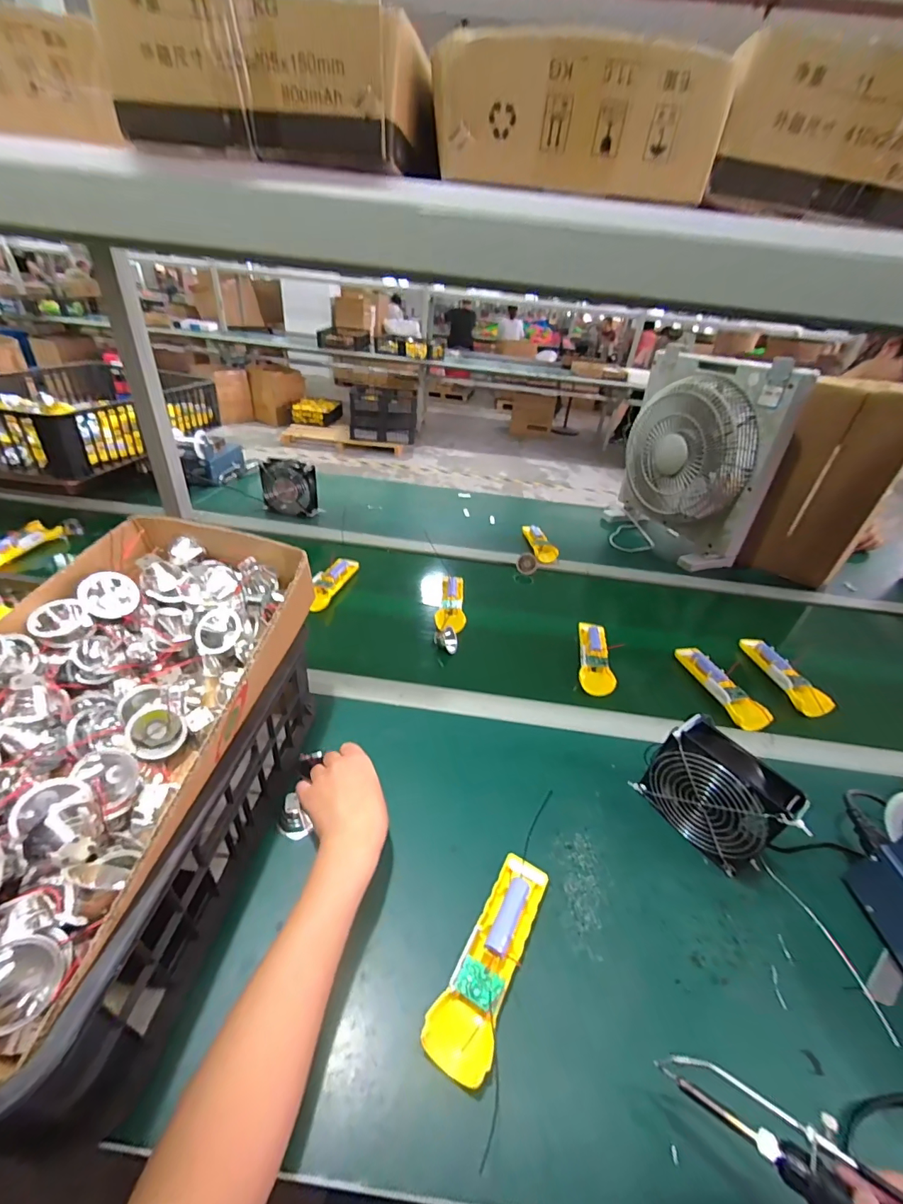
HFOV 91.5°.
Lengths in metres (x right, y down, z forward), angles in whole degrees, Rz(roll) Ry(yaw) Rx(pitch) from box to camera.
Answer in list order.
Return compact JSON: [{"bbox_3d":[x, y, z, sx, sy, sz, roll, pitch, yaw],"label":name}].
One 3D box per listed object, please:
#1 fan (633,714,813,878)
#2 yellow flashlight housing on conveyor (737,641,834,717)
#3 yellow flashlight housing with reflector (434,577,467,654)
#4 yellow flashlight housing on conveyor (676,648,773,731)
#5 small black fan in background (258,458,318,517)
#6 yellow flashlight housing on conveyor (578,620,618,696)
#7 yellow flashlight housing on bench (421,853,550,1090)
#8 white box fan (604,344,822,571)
[{"bbox_3d":[0.283,0.206,0.474,0.050,0.120,0.132,-16,42,-28],"label":"fan"},{"bbox_3d":[0.549,0.116,0.728,0.035,0.037,0.181,3,36,-5],"label":"yellow flashlight housing on conveyor"},{"bbox_3d":[-0.003,0.017,0.792,0.051,0.032,0.194,4,36,-4],"label":"yellow flashlight housing with reflector"},{"bbox_3d":[0.420,0.128,0.692,0.036,0.032,0.171,-2,37,-11],"label":"yellow flashlight housing on conveyor"},{"bbox_3d":[-0.387,-0.271,1.046,0.131,0.129,0.023,6,36,-1],"label":"small black fan in background"},{"bbox_3d":[0.238,0.085,0.728,0.049,0.023,0.167,11,36,7],"label":"yellow flashlight housing on conveyor"},{"bbox_3d":[0.039,0.306,0.382,0.052,0.027,0.165,24,40,23],"label":"yellow flashlight housing on bench"},{"bbox_3d":[0.565,-0.333,1.051,0.175,0.428,0.350,-3,37,-13],"label":"white box fan"}]

